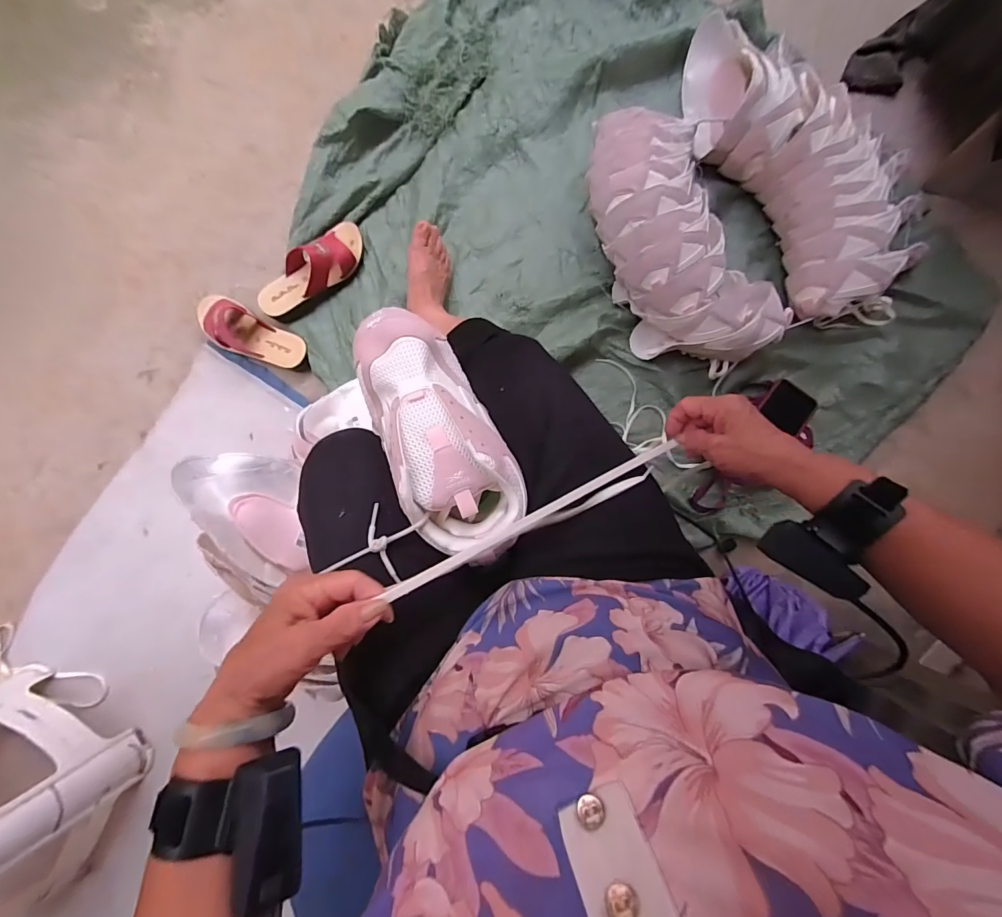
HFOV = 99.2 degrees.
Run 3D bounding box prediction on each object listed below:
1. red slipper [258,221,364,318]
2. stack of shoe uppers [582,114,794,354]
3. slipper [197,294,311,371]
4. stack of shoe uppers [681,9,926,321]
[{"bbox_3d":[-0.349,-0.349,0.777,0.219,0.070,0.091,-37,86,-2],"label":"red slipper"},{"bbox_3d":[0.278,-0.353,0.722,0.191,0.150,0.440,-28,86,-1],"label":"stack of shoe uppers"},{"bbox_3d":[-0.457,-0.223,0.769,0.230,0.062,0.083,29,87,3],"label":"slipper"},{"bbox_3d":[0.511,-0.521,0.736,0.219,0.130,0.550,-26,86,-1],"label":"stack of shoe uppers"}]

